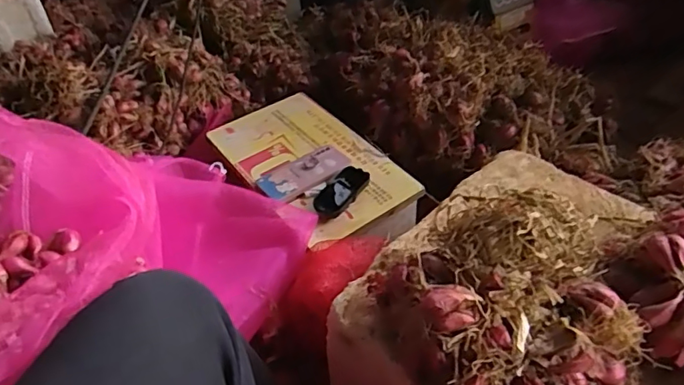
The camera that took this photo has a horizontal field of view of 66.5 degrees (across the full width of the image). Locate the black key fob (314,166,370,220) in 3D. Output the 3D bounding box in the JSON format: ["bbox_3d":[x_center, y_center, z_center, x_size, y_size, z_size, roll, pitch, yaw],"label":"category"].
[{"bbox_3d":[-0.003,0.000,0.872,0.053,0.031,0.115,28,51,28],"label":"black key fob"}]

